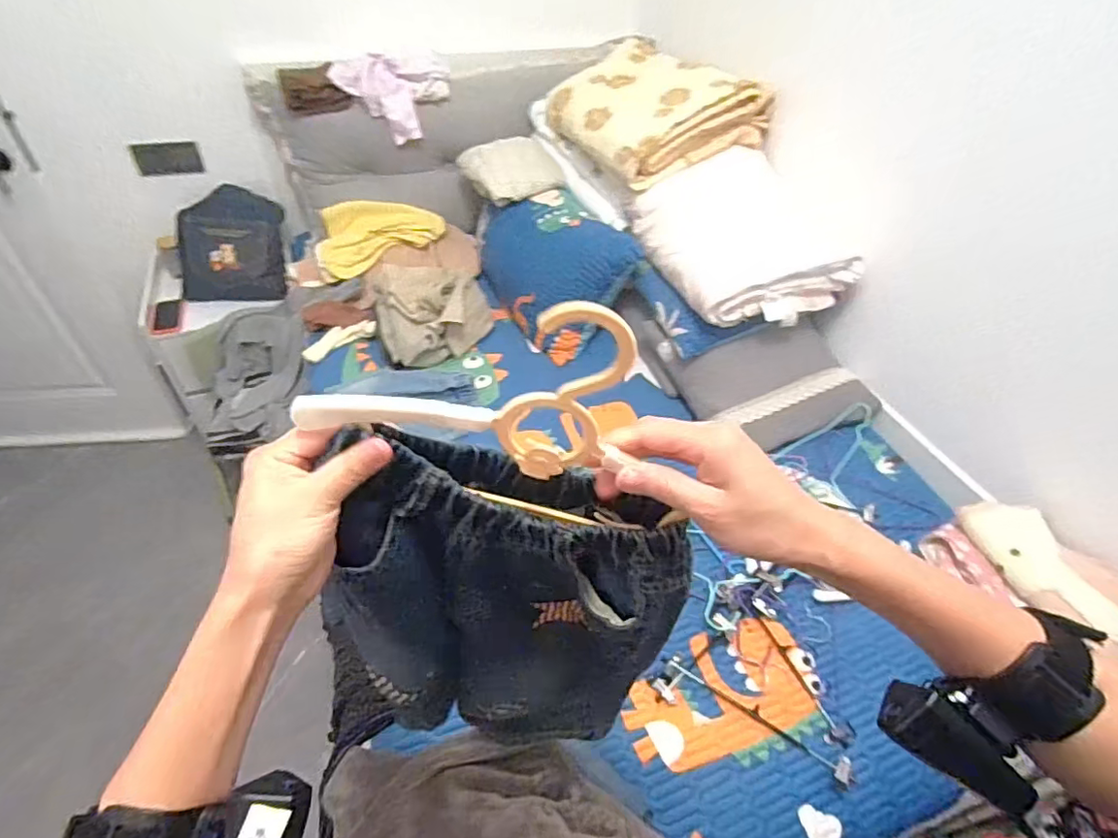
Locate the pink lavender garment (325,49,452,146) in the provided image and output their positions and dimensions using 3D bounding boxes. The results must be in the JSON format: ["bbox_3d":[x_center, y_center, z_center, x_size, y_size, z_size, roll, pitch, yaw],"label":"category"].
[{"bbox_3d":[-0.443,-0.869,1.548,0.305,0.189,0.097,-8,46,-11],"label":"pink lavender garment"}]

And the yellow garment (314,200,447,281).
[{"bbox_3d":[-0.507,-0.523,1.652,0.354,0.114,0.203,-7,46,-10],"label":"yellow garment"}]

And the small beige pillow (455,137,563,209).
[{"bbox_3d":[-0.130,-0.685,1.584,0.253,0.090,0.225,-13,47,-16],"label":"small beige pillow"}]

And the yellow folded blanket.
[{"bbox_3d":[0.235,-0.784,1.444,0.385,0.177,0.469,-18,49,-20],"label":"yellow folded blanket"}]

